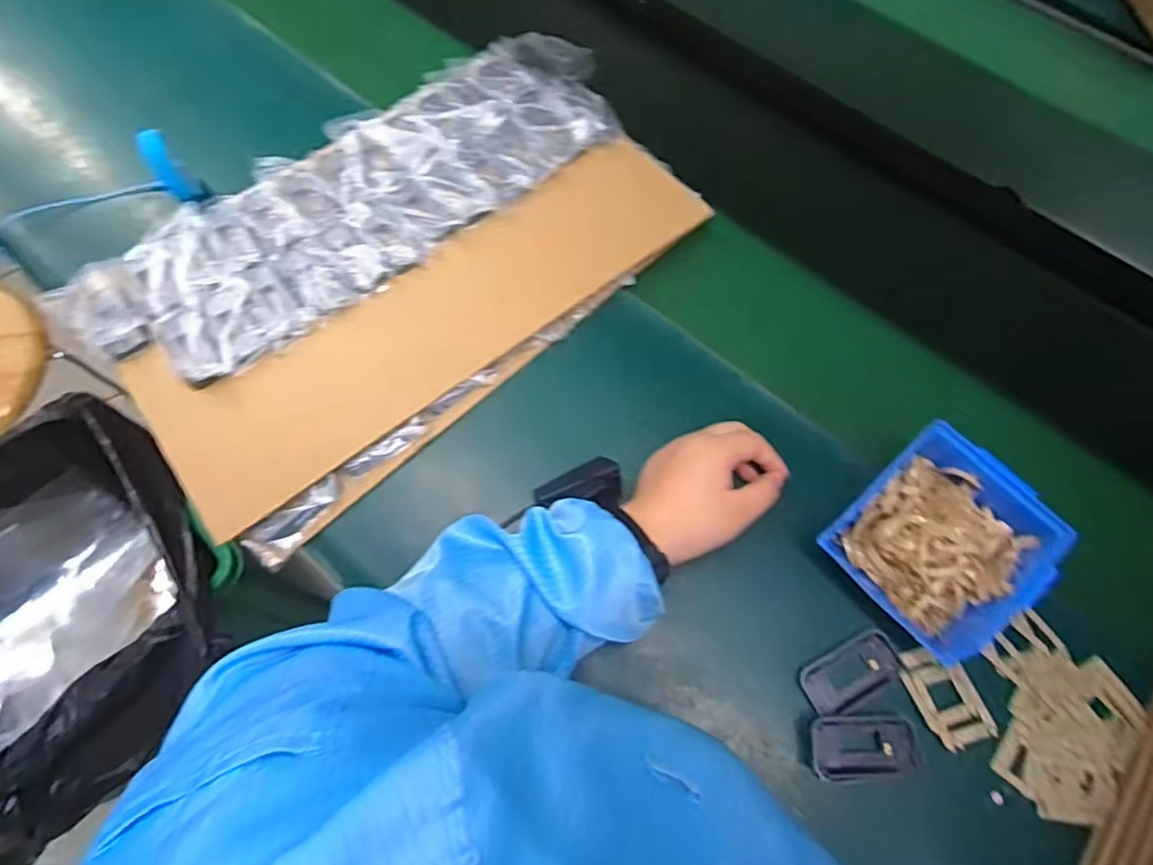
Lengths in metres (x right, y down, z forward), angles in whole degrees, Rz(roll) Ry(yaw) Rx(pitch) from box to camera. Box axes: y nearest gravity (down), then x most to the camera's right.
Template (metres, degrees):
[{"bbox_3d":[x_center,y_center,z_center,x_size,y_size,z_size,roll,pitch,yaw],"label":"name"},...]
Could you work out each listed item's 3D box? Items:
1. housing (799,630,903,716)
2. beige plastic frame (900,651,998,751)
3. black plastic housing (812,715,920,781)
[{"bbox_3d":[0.206,0.180,0.462,0.075,0.007,0.036,-24,71,-10],"label":"housing"},{"bbox_3d":[0.272,0.194,0.455,0.045,0.009,0.066,-17,70,-7],"label":"beige plastic frame"},{"bbox_3d":[0.205,0.224,0.441,0.074,0.011,0.040,-2,69,-2],"label":"black plastic housing"}]

